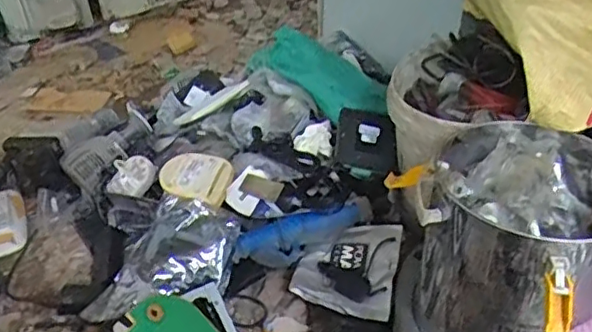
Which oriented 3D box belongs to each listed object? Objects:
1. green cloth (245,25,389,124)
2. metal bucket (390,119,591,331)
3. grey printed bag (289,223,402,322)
[{"bbox_3d":[0.057,-0.246,1.483,0.180,0.121,0.486,-25,41,-29],"label":"green cloth"},{"bbox_3d":[0.325,0.140,0.975,0.318,0.304,0.344,21,41,29],"label":"metal bucket"},{"bbox_3d":[0.096,0.192,1.168,0.192,0.025,0.185,3,56,23],"label":"grey printed bag"}]

